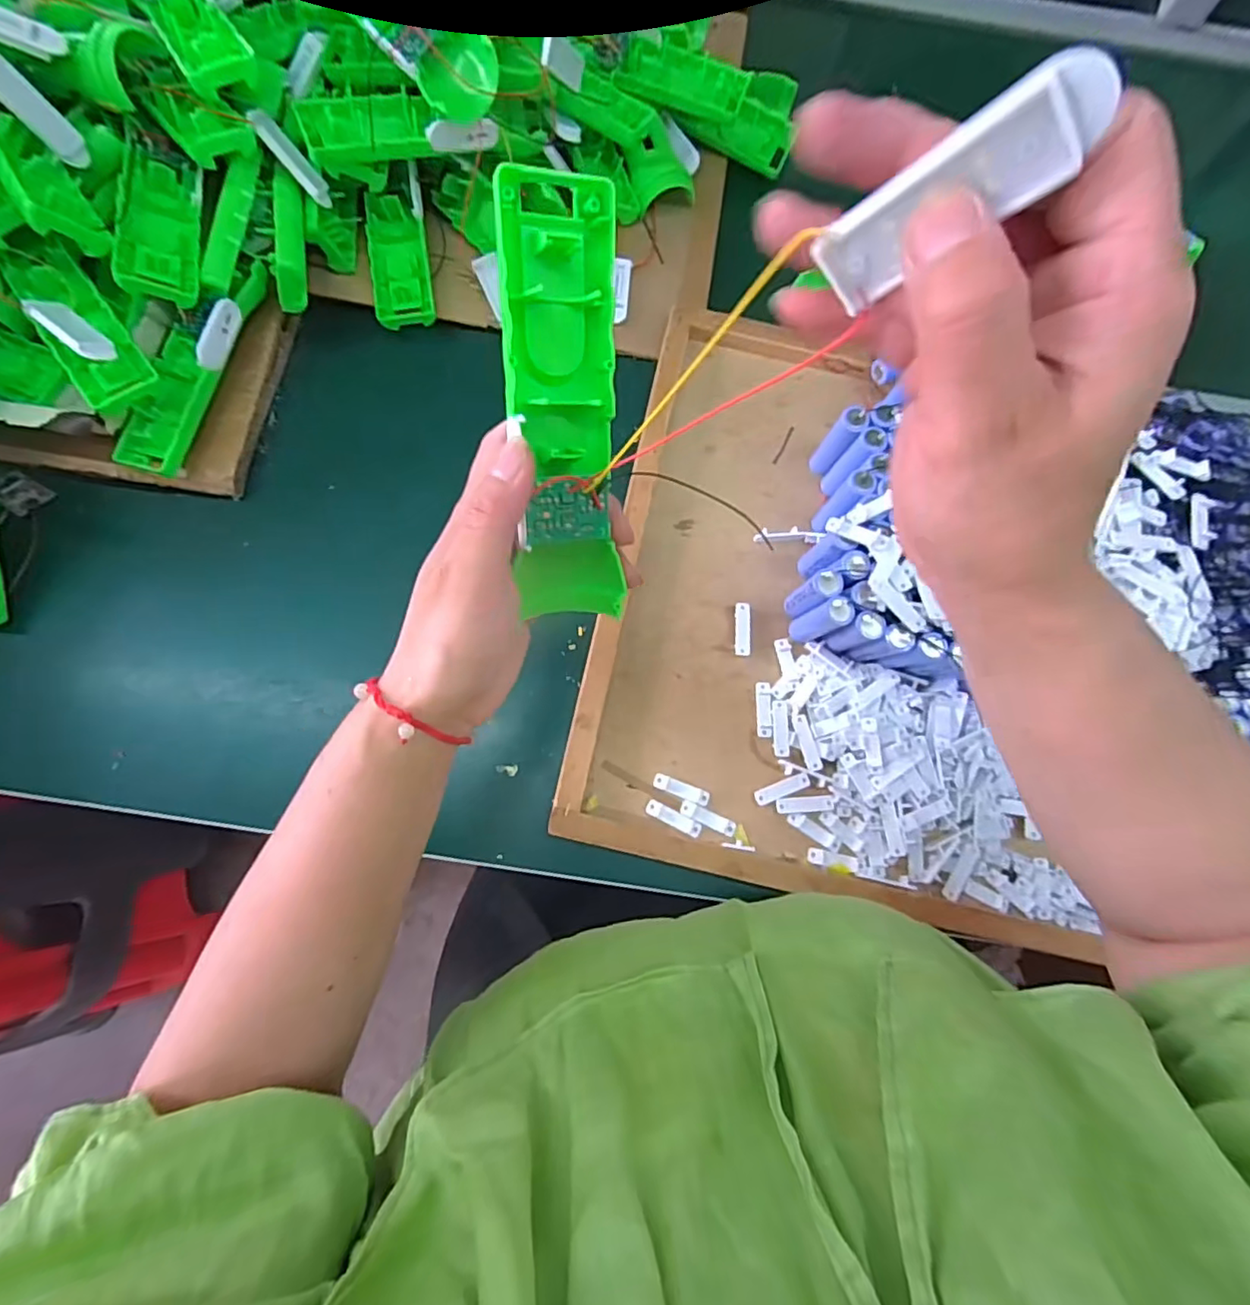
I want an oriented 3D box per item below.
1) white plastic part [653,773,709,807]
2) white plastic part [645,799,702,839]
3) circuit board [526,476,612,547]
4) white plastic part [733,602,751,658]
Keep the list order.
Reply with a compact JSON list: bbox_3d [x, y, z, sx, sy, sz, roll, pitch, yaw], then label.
[{"bbox_3d":[0.037,0.090,0.385,0.038,0.005,0.011,19,76,3],"label":"white plastic part"},{"bbox_3d":[0.031,0.107,0.381,0.038,0.004,0.011,27,77,5],"label":"white plastic part"},{"bbox_3d":[-0.022,-0.058,0.241,0.034,0.005,0.027,-9,117,-21],"label":"circuit board"},{"bbox_3d":[0.082,-0.016,0.409,0.011,0.009,0.038,1,76,-1],"label":"white plastic part"}]

